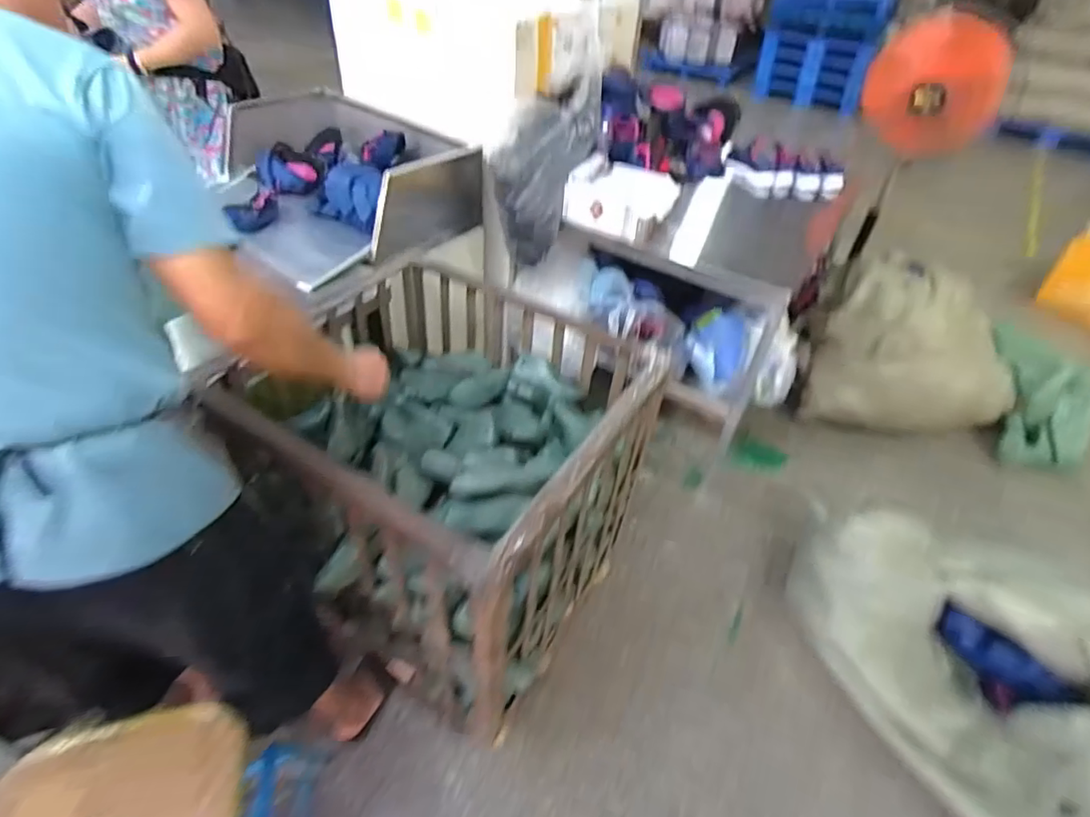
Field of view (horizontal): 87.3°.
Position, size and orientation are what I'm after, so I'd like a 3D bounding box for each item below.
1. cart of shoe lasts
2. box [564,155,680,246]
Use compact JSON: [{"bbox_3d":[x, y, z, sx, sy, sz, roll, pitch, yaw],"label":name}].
[{"bbox_3d":[-0.205,0.139,1.272,0.709,0.602,0.673,23,46,19],"label":"cart of shoe lasts"},{"bbox_3d":[0.226,-0.594,1.617,0.278,0.144,0.231,18,44,14],"label":"box"}]

